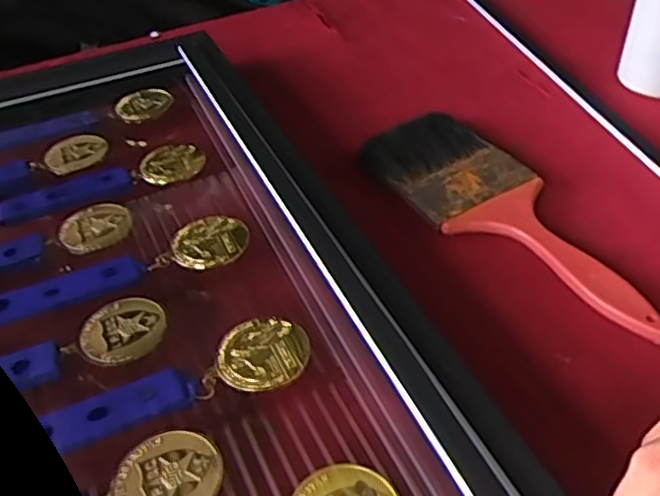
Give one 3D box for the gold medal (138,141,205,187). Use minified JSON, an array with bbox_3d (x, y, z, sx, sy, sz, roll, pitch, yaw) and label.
[{"bbox_3d":[-0.117,-0.063,0.488,0.047,0.005,0.041,-20,51,-9],"label":"gold medal"}]

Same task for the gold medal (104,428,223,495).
[{"bbox_3d":[-0.074,0.103,0.294,0.046,0.004,0.050,24,49,30],"label":"gold medal"}]

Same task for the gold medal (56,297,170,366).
[{"bbox_3d":[-0.117,0.045,0.366,0.048,0.005,0.046,10,46,17],"label":"gold medal"}]

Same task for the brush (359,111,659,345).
[{"bbox_3d":[0.120,-0.023,0.442,0.087,0.019,0.248,-26,45,-20],"label":"brush"}]

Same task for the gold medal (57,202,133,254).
[{"bbox_3d":[-0.156,-0.014,0.438,0.046,0.007,0.044,-17,42,-13],"label":"gold medal"}]

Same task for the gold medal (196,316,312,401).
[{"bbox_3d":[-0.037,0.058,0.348,0.048,0.007,0.052,9,45,12],"label":"gold medal"}]

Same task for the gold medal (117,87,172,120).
[{"bbox_3d":[-0.160,-0.126,0.564,0.047,0.008,0.044,-17,42,-11],"label":"gold medal"}]

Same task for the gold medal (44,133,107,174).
[{"bbox_3d":[-0.198,-0.074,0.510,0.042,0.008,0.045,-4,42,4],"label":"gold medal"}]

